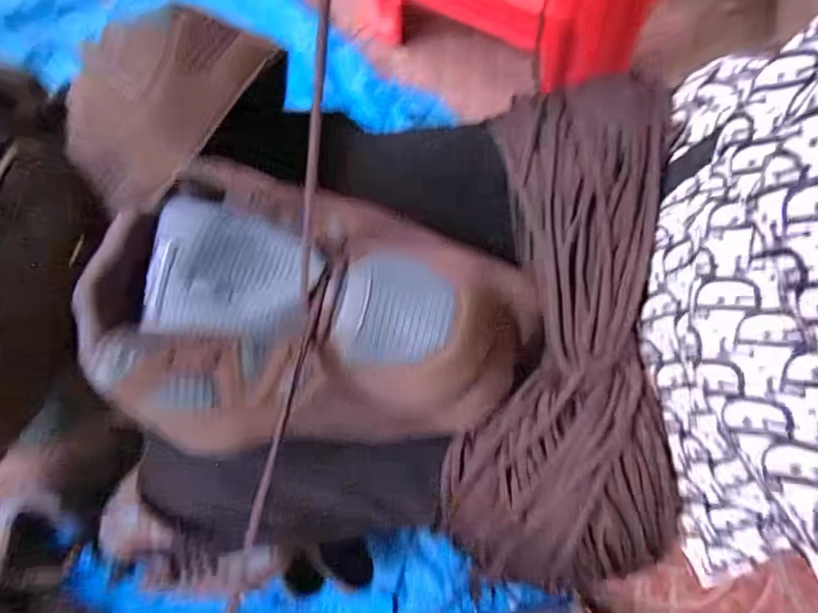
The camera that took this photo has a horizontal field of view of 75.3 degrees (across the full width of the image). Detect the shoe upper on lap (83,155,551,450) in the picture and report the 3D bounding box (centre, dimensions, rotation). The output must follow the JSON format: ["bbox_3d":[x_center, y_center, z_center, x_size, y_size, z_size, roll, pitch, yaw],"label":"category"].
[{"bbox_3d":[-0.045,-0.002,0.298,0.230,0.087,0.151,-3,79,0],"label":"shoe upper on lap"}]

